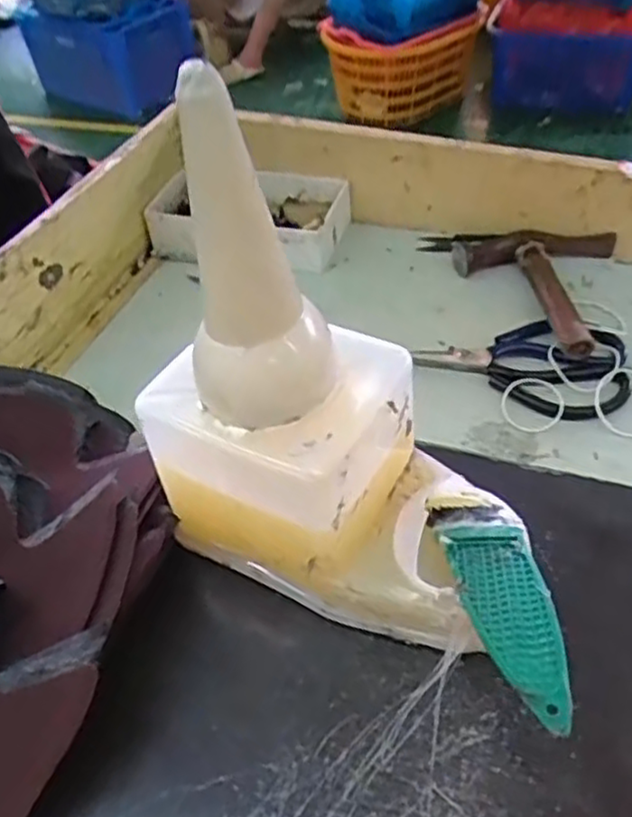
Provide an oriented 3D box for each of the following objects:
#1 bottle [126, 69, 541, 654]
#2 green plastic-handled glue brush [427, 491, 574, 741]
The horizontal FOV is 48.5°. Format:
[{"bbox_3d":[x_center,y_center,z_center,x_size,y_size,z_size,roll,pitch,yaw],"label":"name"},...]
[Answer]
[{"bbox_3d":[0.009,-0.004,0.339,0.189,0.256,0.099,15,49,19],"label":"bottle"},{"bbox_3d":[0.090,0.086,0.336,0.039,0.012,0.140,-9,32,-3],"label":"green plastic-handled glue brush"}]

